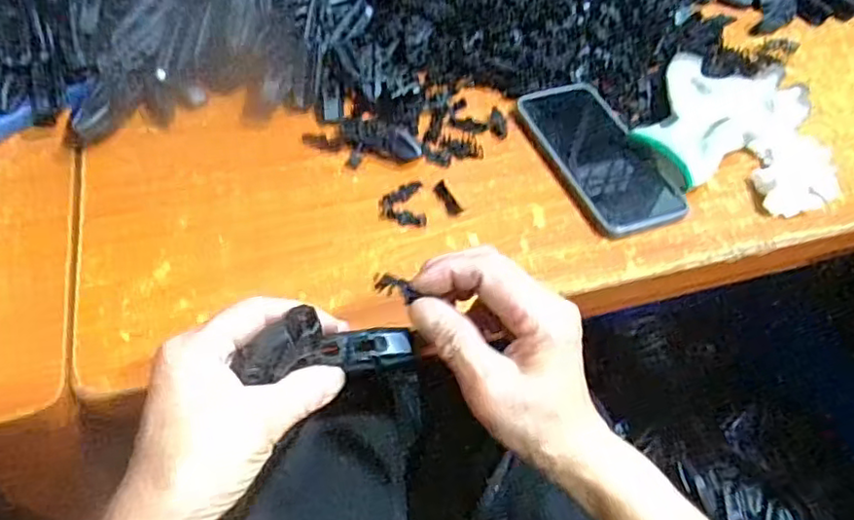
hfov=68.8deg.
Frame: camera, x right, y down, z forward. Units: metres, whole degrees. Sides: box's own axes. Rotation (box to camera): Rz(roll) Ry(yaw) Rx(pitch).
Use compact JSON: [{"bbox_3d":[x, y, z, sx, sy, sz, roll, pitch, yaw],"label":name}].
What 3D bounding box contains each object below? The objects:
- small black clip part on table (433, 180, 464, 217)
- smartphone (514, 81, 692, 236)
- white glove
[{"bbox_3d":[0.015,-0.048,0.484,0.013,0.004,0.034,-22,56,-19],"label":"small black clip part on table"},{"bbox_3d":[0.141,-0.091,0.519,0.074,0.011,0.165,-15,54,-14],"label":"smartphone"},{"bbox_3d":[0.259,-0.120,0.533,0.155,0.033,0.171,5,52,0],"label":"white glove"}]

